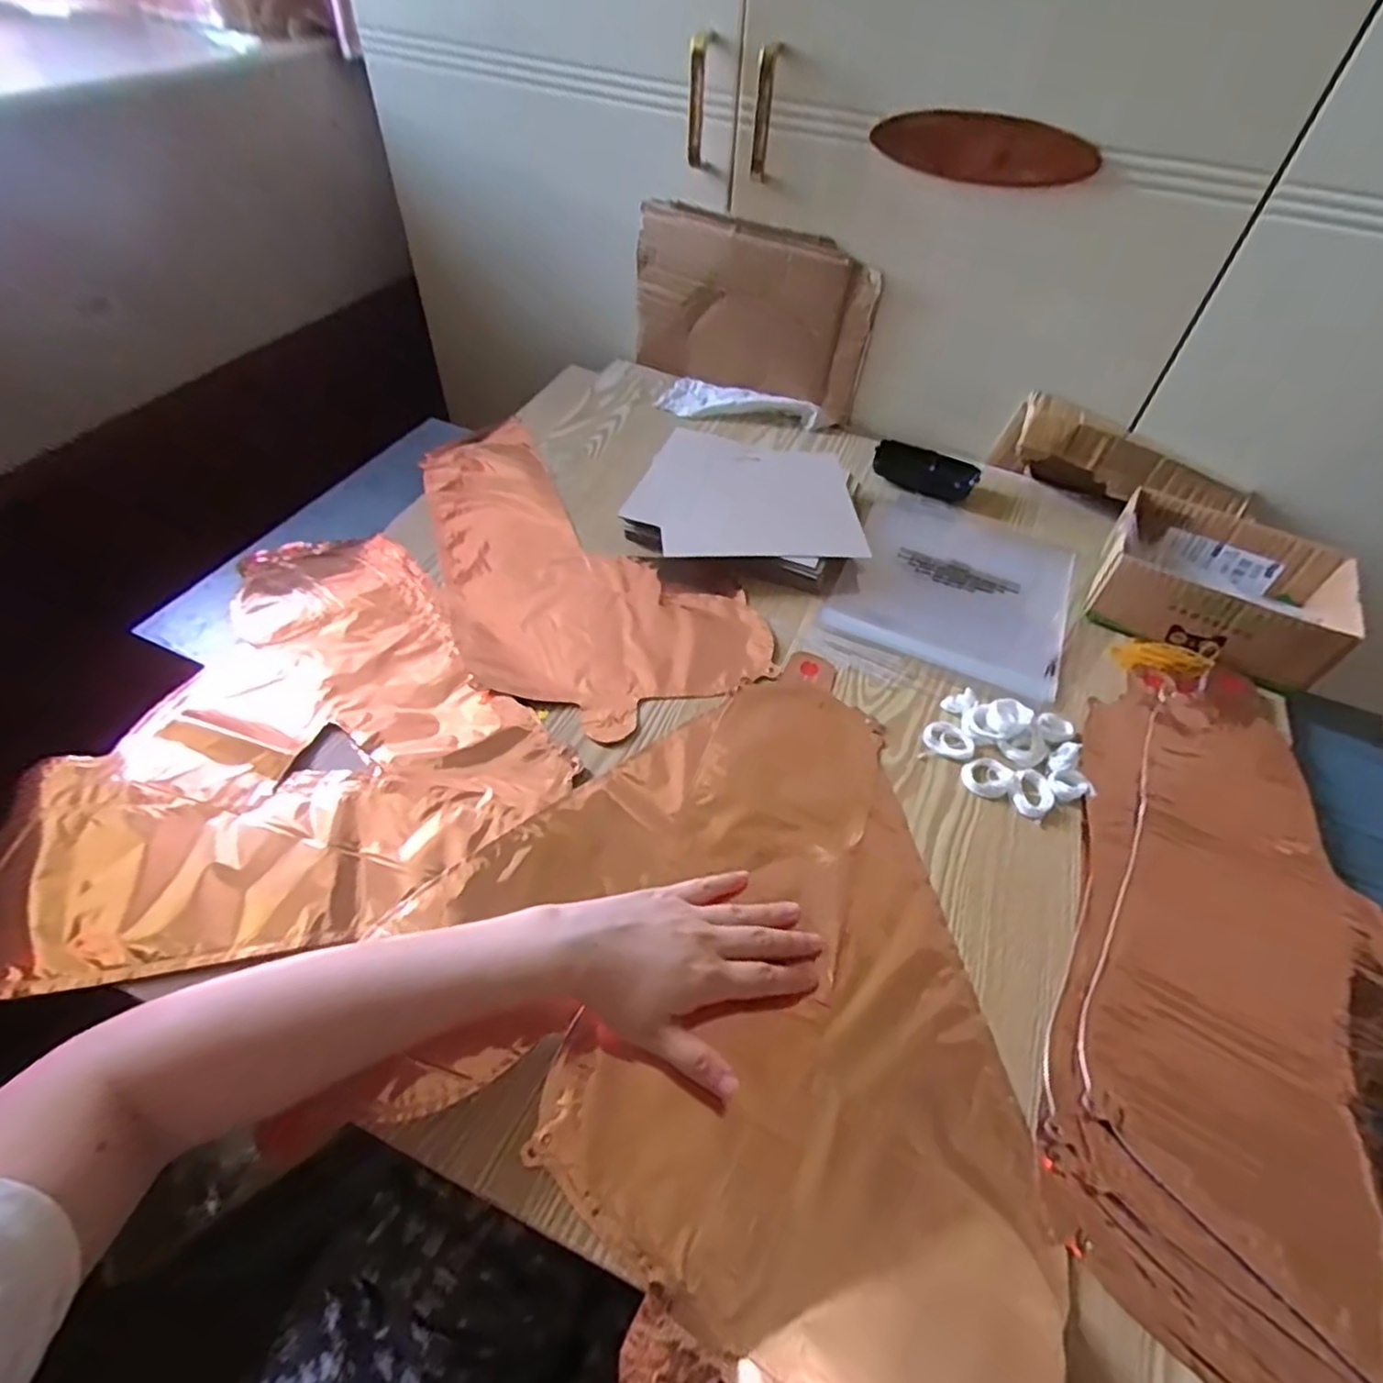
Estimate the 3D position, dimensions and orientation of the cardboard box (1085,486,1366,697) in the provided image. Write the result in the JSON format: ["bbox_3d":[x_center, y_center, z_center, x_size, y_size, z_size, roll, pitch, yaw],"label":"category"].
[{"bbox_3d":[0.461,-0.092,0.609,0.183,0.065,0.142,28,53,17],"label":"cardboard box"}]

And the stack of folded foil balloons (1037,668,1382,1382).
[{"bbox_3d":[0.346,0.164,0.429,0.209,0.021,0.466,23,52,13],"label":"stack of folded foil balloons"}]

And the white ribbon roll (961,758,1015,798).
[{"bbox_3d":[0.217,0.063,0.506,0.034,0.006,0.031,25,52,15],"label":"white ribbon roll"}]

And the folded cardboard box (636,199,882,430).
[{"bbox_3d":[0.065,-0.424,0.780,0.275,0.175,0.024,25,52,14],"label":"folded cardboard box"}]

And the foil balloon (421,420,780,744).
[{"bbox_3d":[-0.127,-0.131,0.645,0.222,0.012,0.432,-22,56,-22],"label":"foil balloon"}]

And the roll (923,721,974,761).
[{"bbox_3d":[0.196,0.038,0.525,0.038,0.006,0.028,28,53,17],"label":"roll"}]

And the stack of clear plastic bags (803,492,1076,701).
[{"bbox_3d":[0.243,-0.094,0.640,0.198,0.012,0.267,22,52,13],"label":"stack of clear plastic bags"}]

